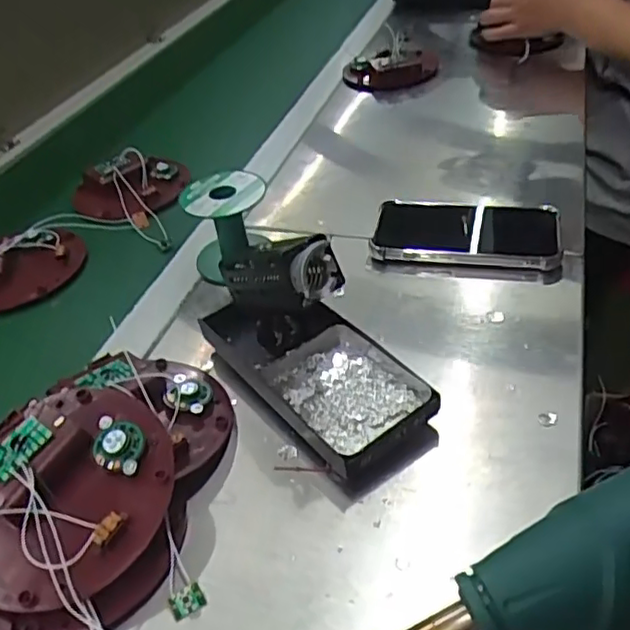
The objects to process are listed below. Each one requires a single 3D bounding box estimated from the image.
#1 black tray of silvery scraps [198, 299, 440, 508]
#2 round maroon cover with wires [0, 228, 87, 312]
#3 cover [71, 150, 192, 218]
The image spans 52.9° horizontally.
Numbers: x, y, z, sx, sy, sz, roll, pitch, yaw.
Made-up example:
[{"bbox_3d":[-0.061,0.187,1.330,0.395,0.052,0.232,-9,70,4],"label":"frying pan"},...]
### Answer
[{"bbox_3d":[-0.003,0.036,0.415,0.086,0.030,0.172,-32,46,-26],"label":"black tray of silvery scraps"},{"bbox_3d":[-0.263,-0.043,0.565,0.110,0.028,0.091,-17,42,-11],"label":"round maroon cover with wires"},{"bbox_3d":[-0.198,-0.139,0.655,0.111,0.037,0.106,7,43,16],"label":"cover"}]

